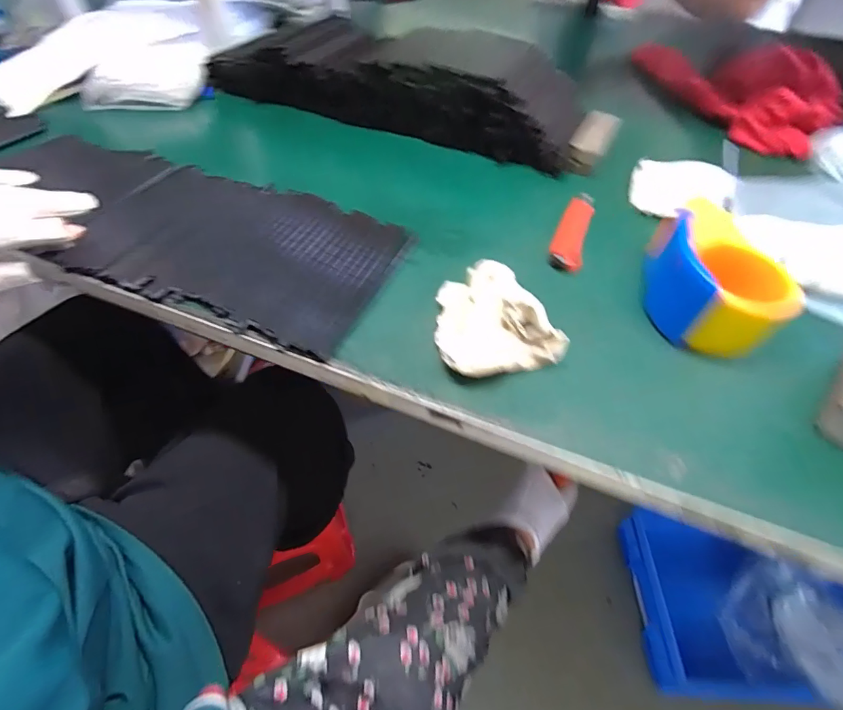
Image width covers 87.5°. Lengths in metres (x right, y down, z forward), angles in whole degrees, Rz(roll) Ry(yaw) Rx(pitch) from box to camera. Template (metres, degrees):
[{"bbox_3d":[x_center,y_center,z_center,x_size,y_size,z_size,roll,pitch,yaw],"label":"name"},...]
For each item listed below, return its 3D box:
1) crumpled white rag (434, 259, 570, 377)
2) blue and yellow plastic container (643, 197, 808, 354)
[{"bbox_3d":[0.046,-0.030,0.329,0.081,0.034,0.102,-15,52,-14],"label":"crumpled white rag"},{"bbox_3d":[0.224,-0.053,0.340,0.100,0.061,0.102,26,54,20],"label":"blue and yellow plastic container"}]

